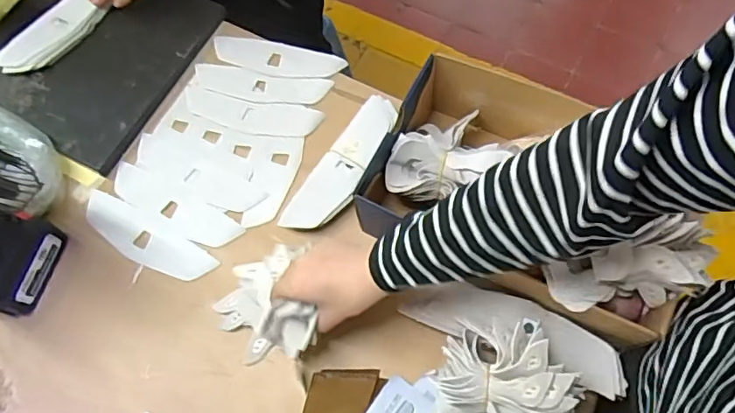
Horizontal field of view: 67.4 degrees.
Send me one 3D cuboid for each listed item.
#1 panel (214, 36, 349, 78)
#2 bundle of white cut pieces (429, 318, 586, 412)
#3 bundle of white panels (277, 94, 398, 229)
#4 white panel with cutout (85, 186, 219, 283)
[{"bbox_3d":[-0.130,-0.215,0.797,0.190,0.009,0.054,14,68,9],"label":"panel"},{"bbox_3d":[0.138,0.196,0.534,0.147,0.068,0.176,-2,67,2],"label":"bundle of white cut pieces"},{"bbox_3d":[-0.029,-0.054,0.702,0.066,0.037,0.206,28,71,14],"label":"bundle of white panels"},{"bbox_3d":[-0.280,0.041,0.693,0.192,0.006,0.055,28,71,14],"label":"white panel with cutout"}]

